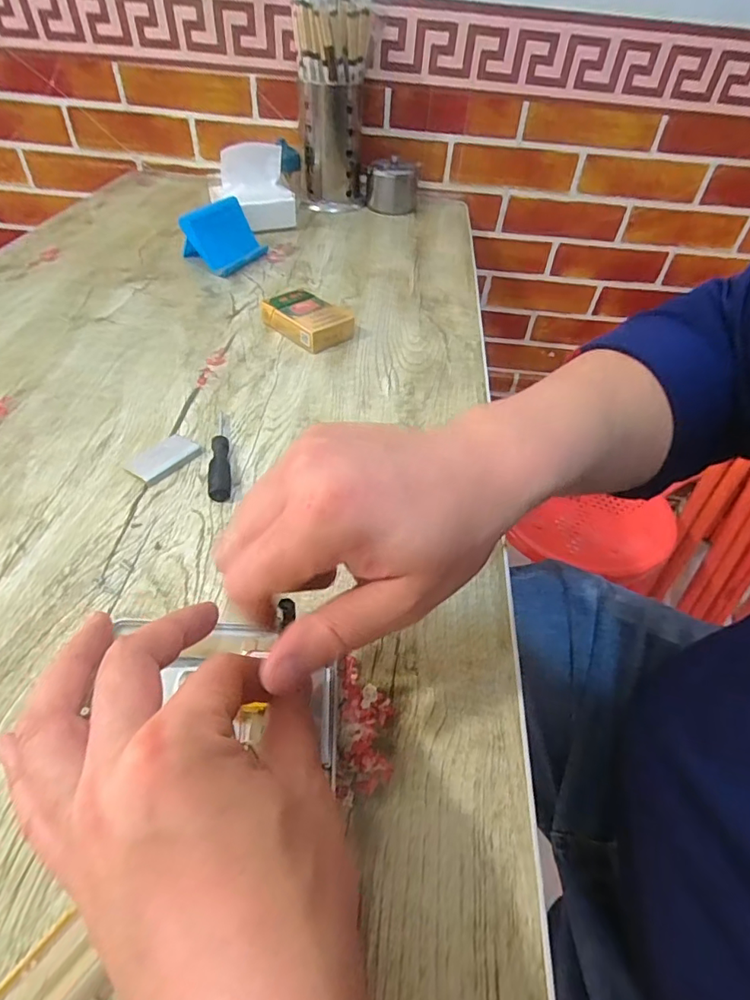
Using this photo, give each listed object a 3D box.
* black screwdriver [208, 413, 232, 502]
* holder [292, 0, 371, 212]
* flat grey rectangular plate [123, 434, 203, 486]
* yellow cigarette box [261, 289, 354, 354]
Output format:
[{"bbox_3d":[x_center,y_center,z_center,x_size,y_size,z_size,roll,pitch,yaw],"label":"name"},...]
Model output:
[{"bbox_3d":[-0.121,-0.038,0.400,0.015,0.011,0.101,-7,47,-12],"label":"black screwdriver"},{"bbox_3d":[-0.061,-0.586,0.761,0.103,0.263,0.112,2,46,-3],"label":"holder"},{"bbox_3d":[-0.163,-0.033,0.395,0.036,0.006,0.051,26,49,19],"label":"flat grey rectangular plate"},{"bbox_3d":[-0.069,-0.187,0.537,0.057,0.027,0.087,-33,57,-31],"label":"yellow cigarette box"}]

